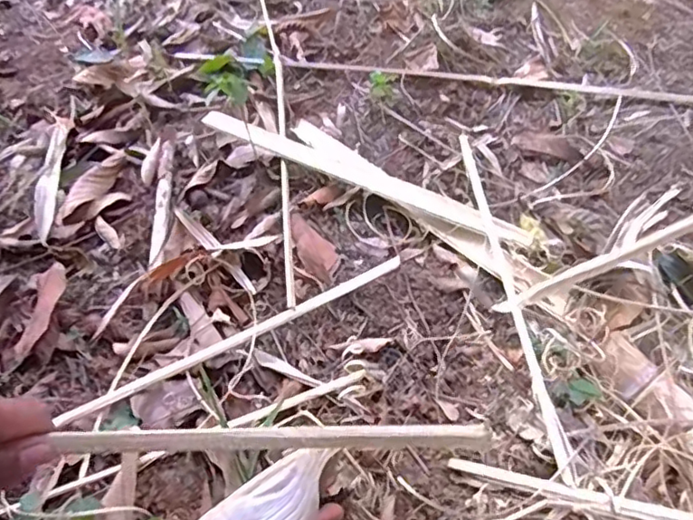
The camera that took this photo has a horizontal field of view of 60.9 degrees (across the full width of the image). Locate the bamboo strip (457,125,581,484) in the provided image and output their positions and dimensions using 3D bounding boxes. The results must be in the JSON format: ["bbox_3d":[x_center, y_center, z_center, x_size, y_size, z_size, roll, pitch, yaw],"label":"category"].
[{"bbox_3d":[0.175,0.020,0.643,0.017,0.014,0.437,-6,52,0],"label":"bamboo strip"}]

